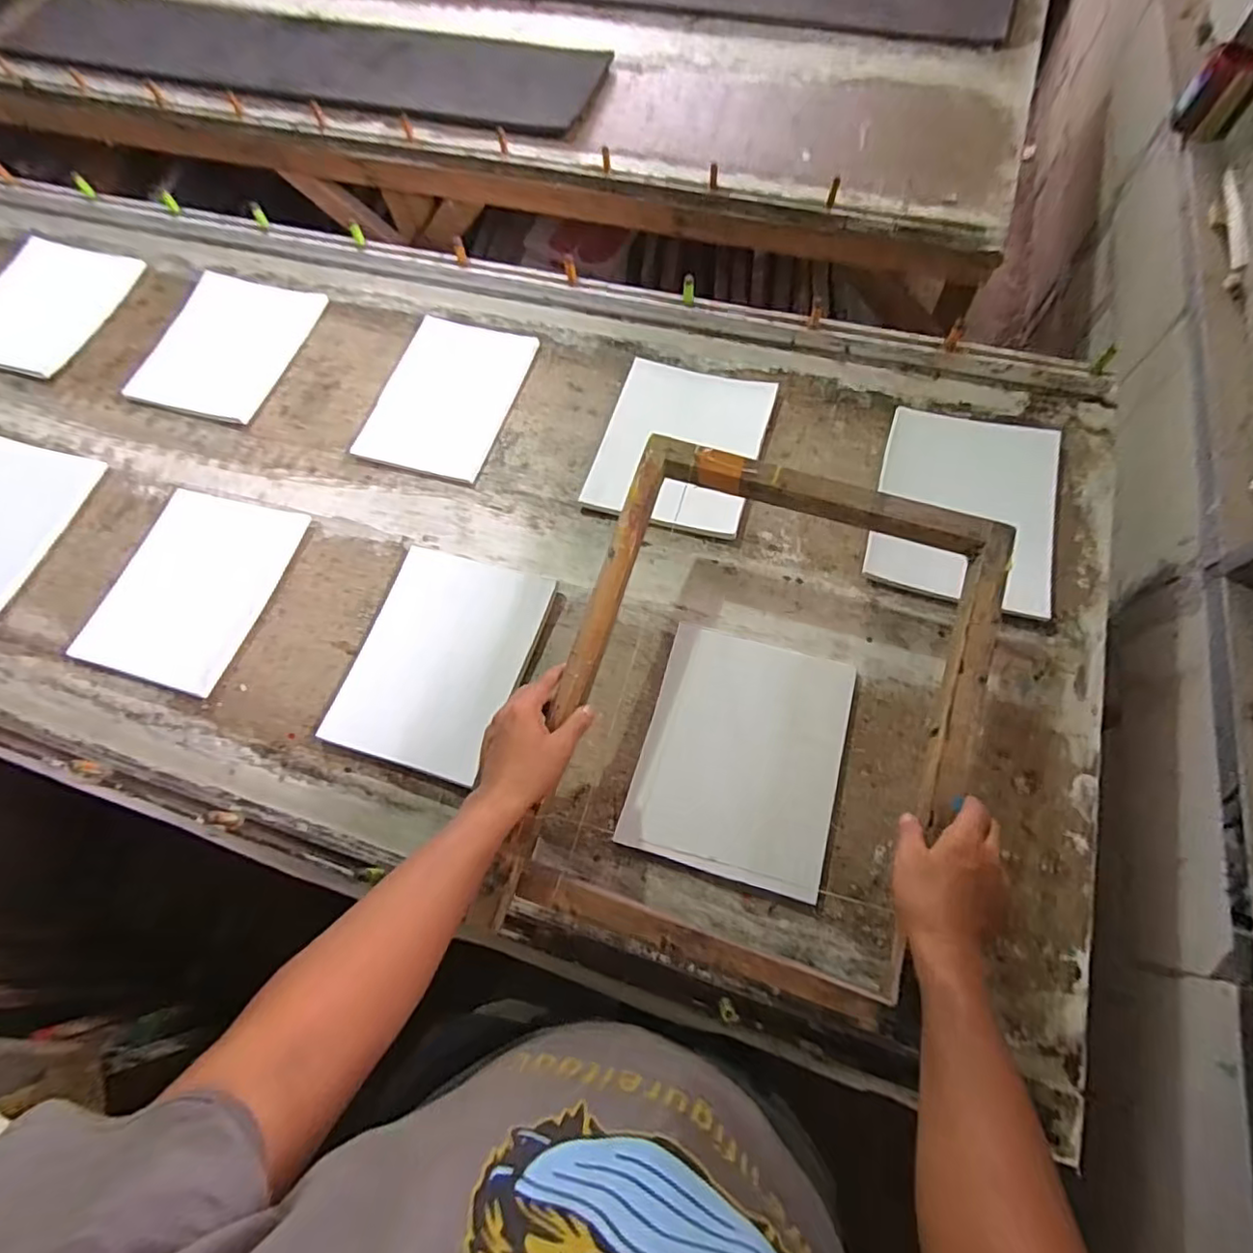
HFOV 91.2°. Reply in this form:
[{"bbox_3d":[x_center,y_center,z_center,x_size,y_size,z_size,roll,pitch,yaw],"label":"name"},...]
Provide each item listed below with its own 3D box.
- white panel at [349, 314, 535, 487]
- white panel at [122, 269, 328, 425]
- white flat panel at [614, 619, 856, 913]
[{"bbox_3d":[-0.273,-0.357,0.944,0.198,0.013,0.274,16,71,7],"label":"white panel"},{"bbox_3d":[-0.656,-0.460,1.003,0.243,0.017,0.268,15,71,6],"label":"white panel"},{"bbox_3d":[0.131,0.145,0.701,0.215,0.025,0.262,15,69,9],"label":"white flat panel"}]

